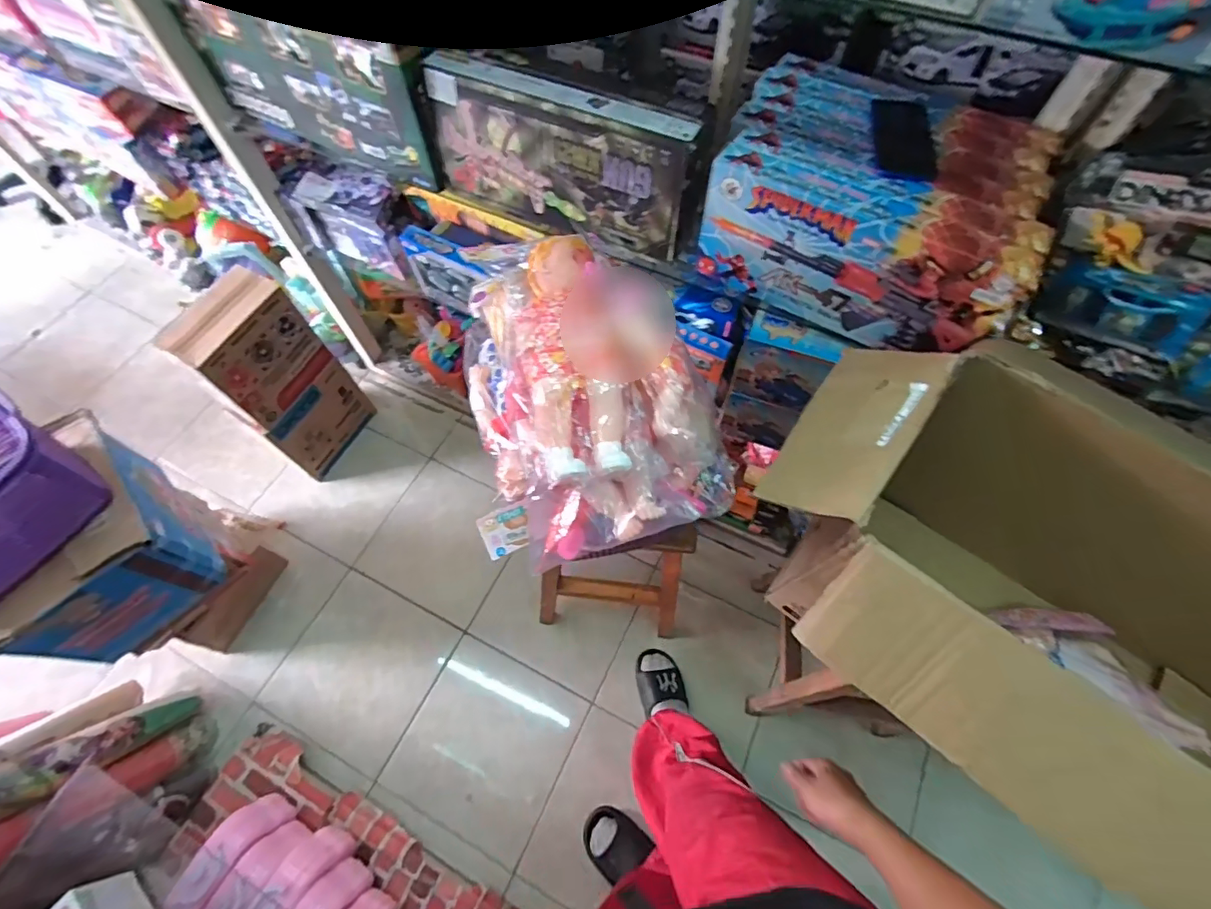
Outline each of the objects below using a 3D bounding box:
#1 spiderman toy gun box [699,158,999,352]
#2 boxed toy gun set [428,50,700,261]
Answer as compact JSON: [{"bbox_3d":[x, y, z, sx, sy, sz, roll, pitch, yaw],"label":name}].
[{"bbox_3d":[0.322,-0.263,0.742,0.398,0.185,0.041,30,65,12],"label":"spiderman toy gun box"},{"bbox_3d":[-0.077,-0.455,0.844,0.424,0.222,0.055,23,64,8],"label":"boxed toy gun set"}]

